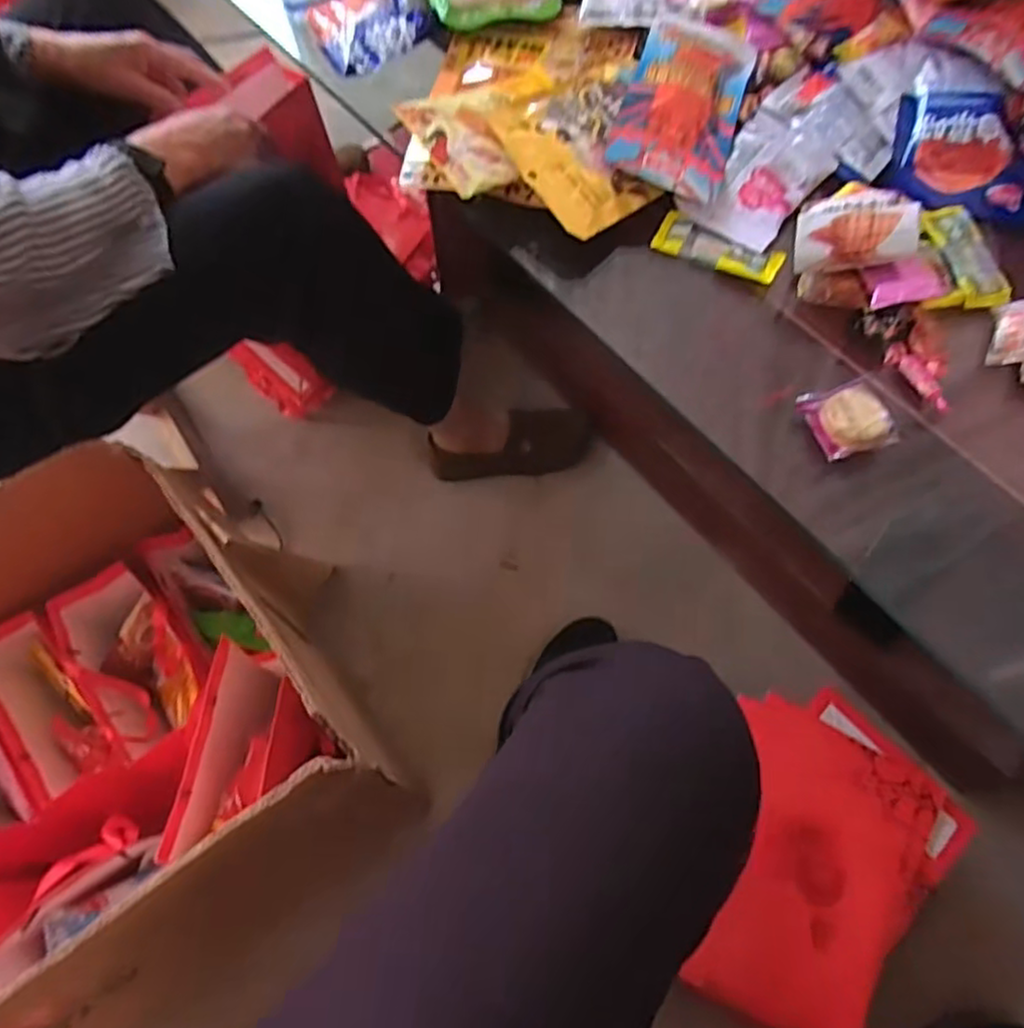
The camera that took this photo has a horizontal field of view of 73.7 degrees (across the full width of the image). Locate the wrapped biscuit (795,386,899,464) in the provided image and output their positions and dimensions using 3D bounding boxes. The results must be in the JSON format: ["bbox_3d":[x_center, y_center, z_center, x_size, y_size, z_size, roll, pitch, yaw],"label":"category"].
[{"bbox_3d":[0.235,-0.067,0.476,0.050,0.016,0.050,-11,67,-5],"label":"wrapped biscuit"}]

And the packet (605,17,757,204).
[{"bbox_3d":[0.150,-0.355,0.587,0.096,0.026,0.201,17,67,7],"label":"packet"}]

